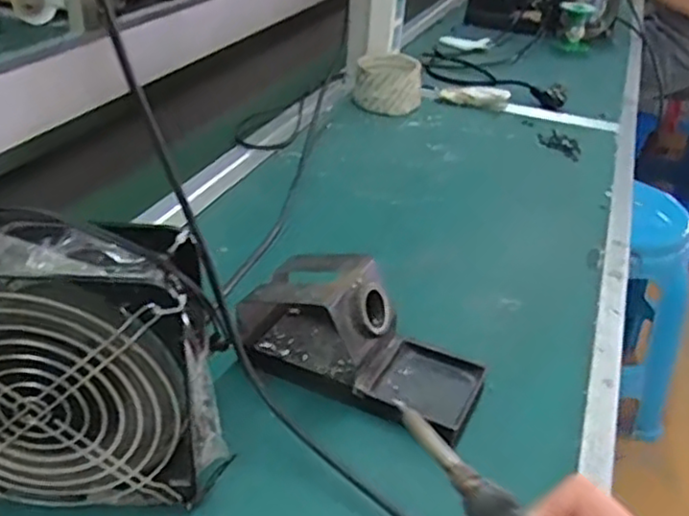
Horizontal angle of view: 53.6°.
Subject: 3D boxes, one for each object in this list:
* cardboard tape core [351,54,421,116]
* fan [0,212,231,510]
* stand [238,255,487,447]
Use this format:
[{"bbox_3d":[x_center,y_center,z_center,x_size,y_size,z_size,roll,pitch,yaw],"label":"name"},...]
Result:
[{"bbox_3d":[0.060,-0.237,0.919,0.090,0.052,0.096,7,33,5],"label":"cardboard tape core"},{"bbox_3d":[-0.145,0.056,0.348,0.154,0.152,0.054,4,32,-1],"label":"fan"},{"bbox_3d":[0.011,0.050,0.455,0.165,0.073,0.075,19,35,21],"label":"stand"}]

